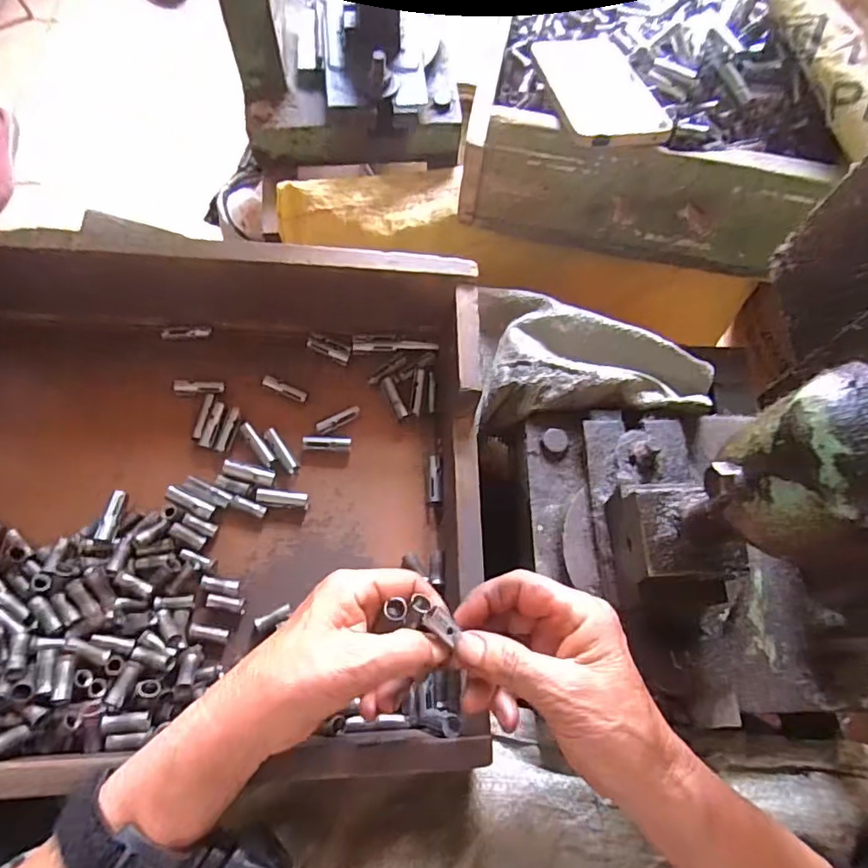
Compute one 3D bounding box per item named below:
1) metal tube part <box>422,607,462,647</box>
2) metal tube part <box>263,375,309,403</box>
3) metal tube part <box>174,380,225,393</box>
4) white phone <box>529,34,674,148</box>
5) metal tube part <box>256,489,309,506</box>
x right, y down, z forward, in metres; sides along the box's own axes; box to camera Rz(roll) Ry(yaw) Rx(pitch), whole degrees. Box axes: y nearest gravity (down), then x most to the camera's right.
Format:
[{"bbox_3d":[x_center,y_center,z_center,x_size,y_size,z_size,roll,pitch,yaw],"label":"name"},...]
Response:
[{"bbox_3d":[0.004,0.101,0.289,0.020,0.006,0.011,43,73,14],"label":"metal tube part"},{"bbox_3d":[-0.117,-0.035,0.436,0.036,0.005,0.009,26,68,-9],"label":"metal tube part"},{"bbox_3d":[-0.181,-0.036,0.428,0.035,0.011,0.009,-4,68,-4],"label":"metal tube part"},{"bbox_3d":[0.137,-0.296,0.471,0.086,0.011,0.171,-6,56,-4],"label":"white phone"},{"bbox_3d":[-0.112,0.047,0.406,0.035,0.009,0.009,4,68,-1],"label":"metal tube part"}]

